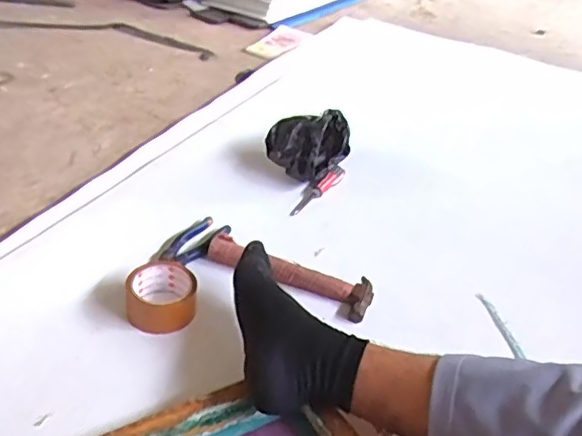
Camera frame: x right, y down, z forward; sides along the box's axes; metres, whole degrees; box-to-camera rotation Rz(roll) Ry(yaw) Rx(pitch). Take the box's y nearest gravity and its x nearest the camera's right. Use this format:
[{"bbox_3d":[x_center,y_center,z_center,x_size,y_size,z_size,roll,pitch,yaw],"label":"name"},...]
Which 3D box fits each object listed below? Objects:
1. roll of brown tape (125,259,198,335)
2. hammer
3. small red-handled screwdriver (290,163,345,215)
[{"bbox_3d":[-0.183,0.110,0.817,0.096,0.043,0.099,-2,37,-12],"label":"roll of brown tape"},{"bbox_3d":[0.001,0.079,0.913,0.268,0.031,0.081,19,38,16],"label":"hammer"},{"bbox_3d":[0.052,-0.054,1.128,0.037,0.022,0.163,28,54,26],"label":"small red-handled screwdriver"}]

